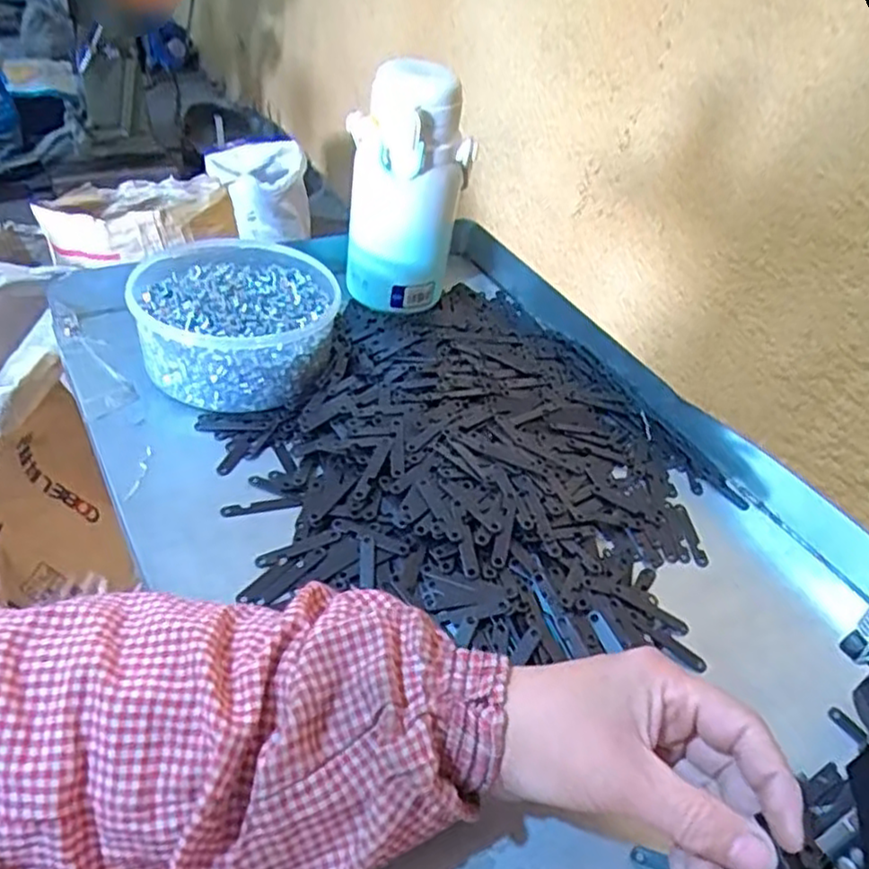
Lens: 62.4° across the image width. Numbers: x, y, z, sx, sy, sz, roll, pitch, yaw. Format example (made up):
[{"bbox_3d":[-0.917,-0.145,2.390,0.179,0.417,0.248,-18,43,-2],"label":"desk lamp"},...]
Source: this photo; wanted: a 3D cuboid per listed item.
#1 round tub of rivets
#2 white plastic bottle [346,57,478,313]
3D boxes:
[{"bbox_3d":[-0.150,-0.091,0.563,0.151,0.063,0.153,1,41,-11],"label":"round tub of rivets"},{"bbox_3d":[-0.025,-0.210,0.616,0.079,0.182,0.086,36,47,27],"label":"white plastic bottle"}]

